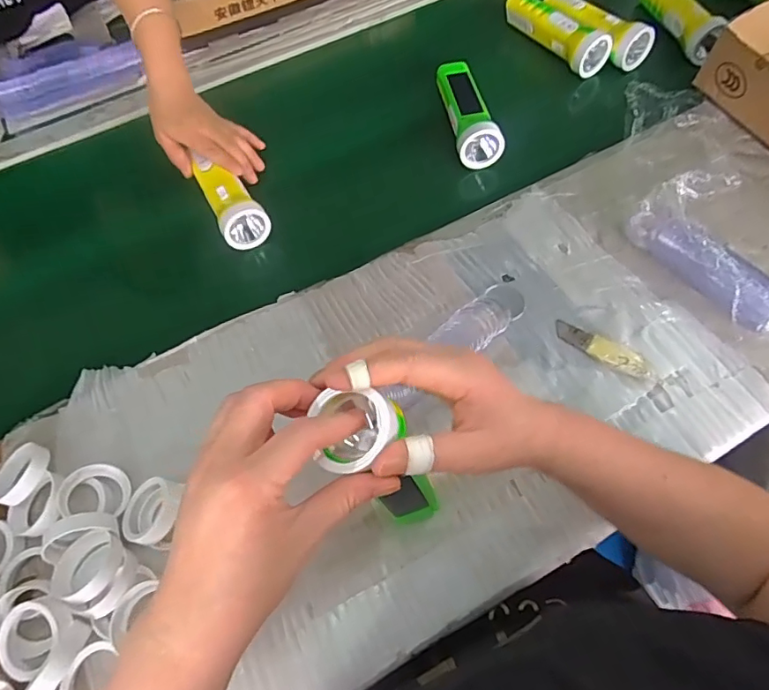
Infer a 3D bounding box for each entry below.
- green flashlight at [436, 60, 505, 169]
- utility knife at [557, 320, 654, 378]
[{"bbox_3d":[0.103,-0.278,0.632,0.050,0.061,0.152,-11,63,-2],"label":"green flashlight"},{"bbox_3d":[0.214,0.003,0.493,0.094,0.008,0.028,28,68,17],"label":"utility knife"}]

